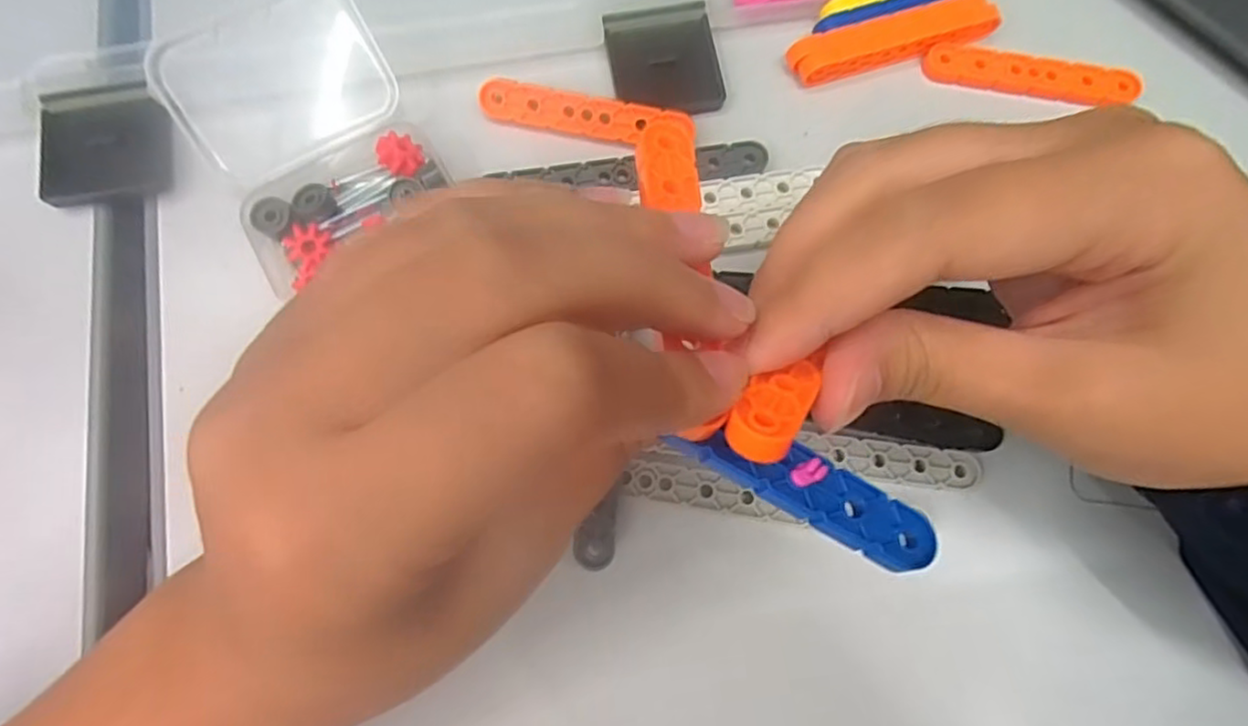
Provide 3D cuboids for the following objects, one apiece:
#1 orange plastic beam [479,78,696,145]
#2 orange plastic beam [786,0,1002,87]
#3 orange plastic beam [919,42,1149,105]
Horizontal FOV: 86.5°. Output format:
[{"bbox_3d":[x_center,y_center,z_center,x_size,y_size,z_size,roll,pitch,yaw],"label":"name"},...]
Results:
[{"bbox_3d":[-0.013,-0.085,0.228,0.073,0.007,0.012,11,77,2],"label":"orange plastic beam"},{"bbox_3d":[0.096,-0.116,0.235,0.074,0.007,0.016,-18,78,-5],"label":"orange plastic beam"},{"bbox_3d":[0.145,-0.103,0.236,0.073,0.004,0.014,11,94,3],"label":"orange plastic beam"}]

